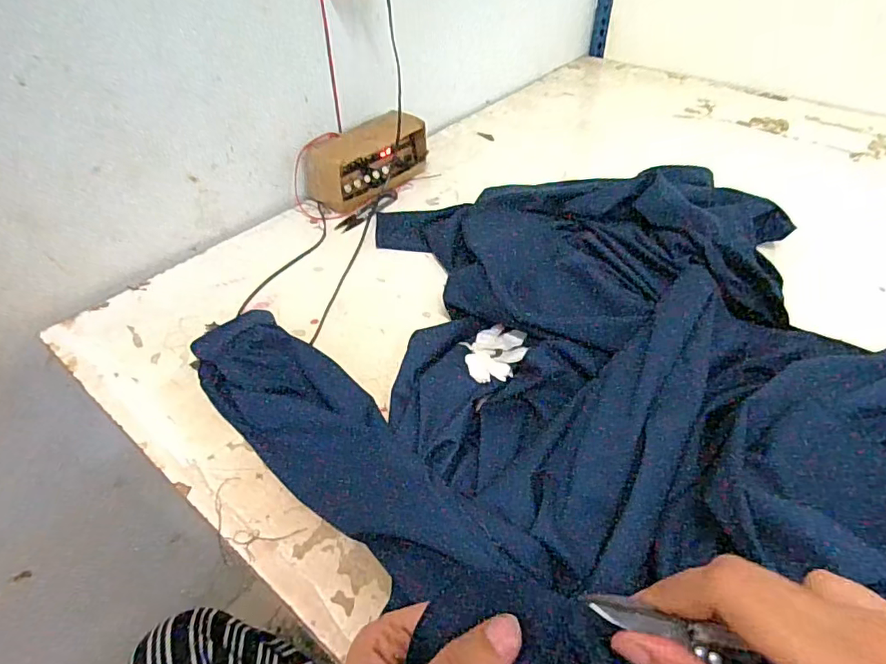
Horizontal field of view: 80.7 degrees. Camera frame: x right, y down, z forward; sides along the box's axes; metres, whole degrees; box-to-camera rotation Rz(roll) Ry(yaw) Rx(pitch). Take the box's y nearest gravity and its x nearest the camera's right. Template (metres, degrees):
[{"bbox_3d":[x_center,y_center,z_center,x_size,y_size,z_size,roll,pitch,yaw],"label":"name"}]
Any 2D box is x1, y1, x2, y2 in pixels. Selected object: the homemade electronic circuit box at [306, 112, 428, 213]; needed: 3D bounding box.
[{"bbox_3d":[-0.107,-0.254,0.772,0.073,0.082,0.184,32,54,29],"label":"homemade electronic circuit box"}]

